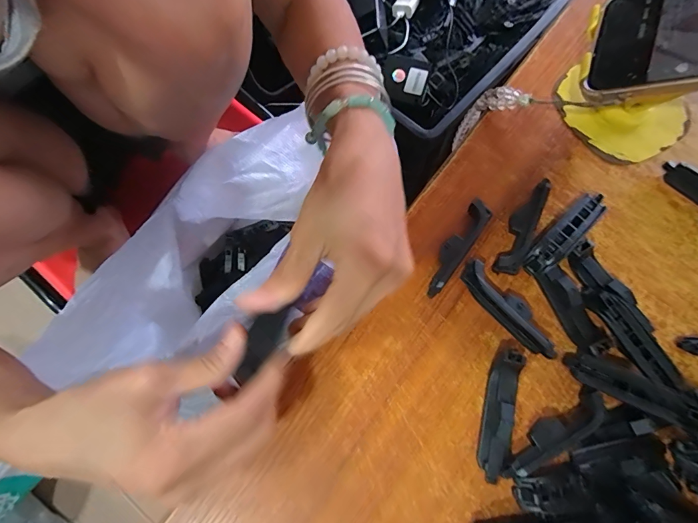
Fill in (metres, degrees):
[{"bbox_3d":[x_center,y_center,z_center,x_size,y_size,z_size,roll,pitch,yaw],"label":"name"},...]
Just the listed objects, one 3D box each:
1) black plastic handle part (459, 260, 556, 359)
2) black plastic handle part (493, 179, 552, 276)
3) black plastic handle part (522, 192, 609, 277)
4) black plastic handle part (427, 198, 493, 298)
[{"bbox_3d":[0.104,0.030,0.242,0.017,0.017,0.074,-41,78,-10],"label":"black plastic handle part"},{"bbox_3d":[0.119,-0.023,0.257,0.018,0.019,0.073,25,76,7],"label":"black plastic handle part"},{"bbox_3d":[0.147,-0.019,0.255,0.072,0.018,0.018,-43,78,-11],"label":"black plastic handle part"},{"bbox_3d":[0.073,-0.009,0.254,0.016,0.015,0.071,34,77,9],"label":"black plastic handle part"}]

